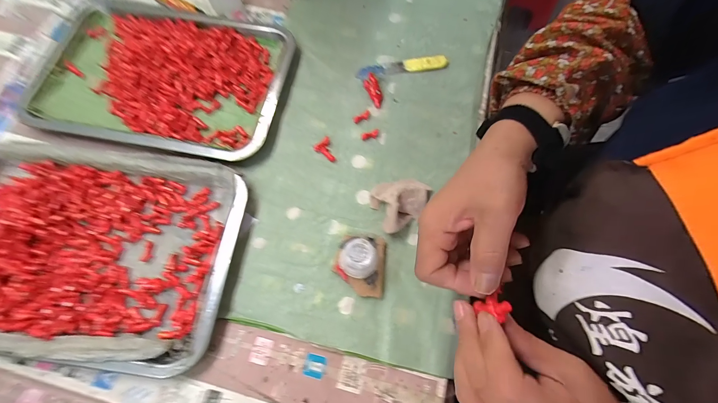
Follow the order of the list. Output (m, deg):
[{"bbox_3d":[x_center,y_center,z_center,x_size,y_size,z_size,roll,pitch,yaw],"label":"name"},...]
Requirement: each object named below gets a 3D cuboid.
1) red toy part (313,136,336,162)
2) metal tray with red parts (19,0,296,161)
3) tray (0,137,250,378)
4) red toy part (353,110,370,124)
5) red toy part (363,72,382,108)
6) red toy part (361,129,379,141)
[{"bbox_3d":[-0.043,-0.063,0.377,0.022,0.004,0.034,-16,71,-7],"label":"red toy part"},{"bbox_3d":[-0.255,-0.165,0.395,0.315,0.023,0.207,11,70,2],"label":"metal tray with red parts"},{"bbox_3d":[-0.283,0.045,0.321,0.301,0.023,0.212,9,70,2],"label":"tray"},{"bbox_3d":[0.003,-0.107,0.387,0.023,0.005,0.012,-28,73,-11],"label":"red toy part"},{"bbox_3d":[0.019,-0.141,0.391,0.015,0.014,0.042,-22,95,-9],"label":"red toy part"},{"bbox_3d":[0.014,-0.084,0.385,0.023,0.004,0.011,-15,71,-7],"label":"red toy part"}]

